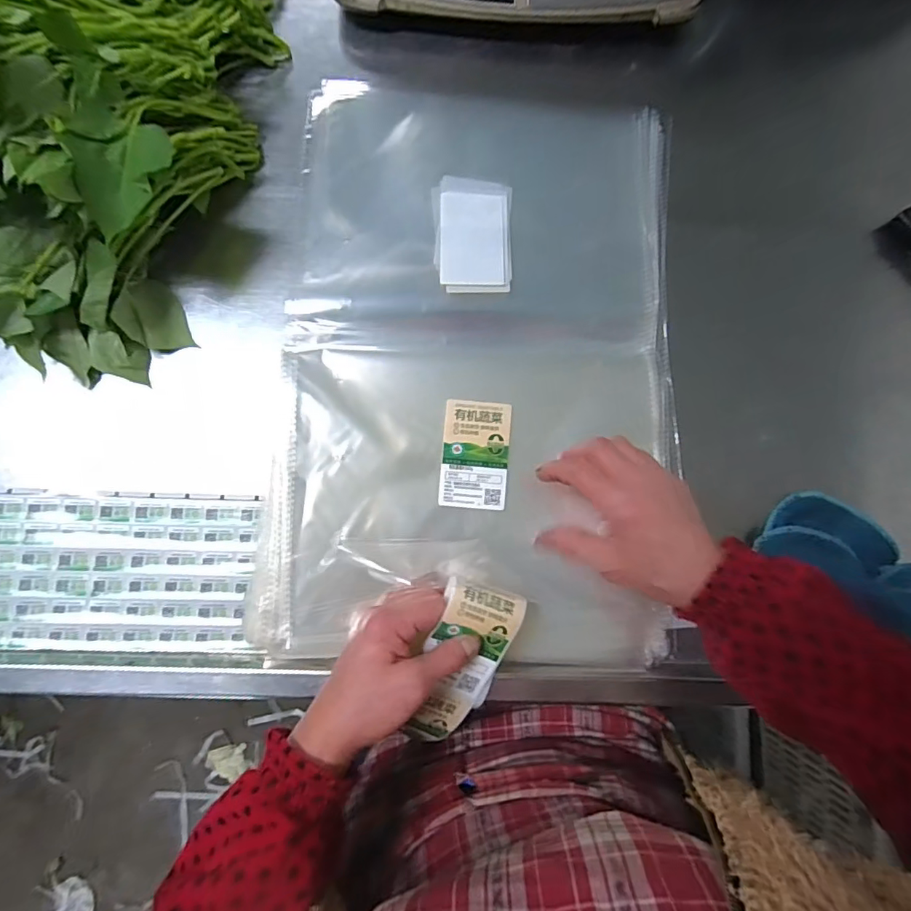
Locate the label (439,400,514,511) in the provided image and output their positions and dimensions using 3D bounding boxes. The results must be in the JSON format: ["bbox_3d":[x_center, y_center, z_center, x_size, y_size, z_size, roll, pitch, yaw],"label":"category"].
[{"bbox_3d":[0.017,-0.001,0.431,0.055,0.004,0.089,4,85,-3],"label":"label"}]

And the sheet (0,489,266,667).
[{"bbox_3d":[-0.298,0.097,0.413,0.273,0.007,0.132,2,82,-4],"label":"sheet"}]

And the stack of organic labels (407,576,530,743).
[{"bbox_3d":[0.001,0.157,0.376,0.059,0.014,0.131,21,101,-15],"label":"stack of organic labels"}]

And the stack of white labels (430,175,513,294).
[{"bbox_3d":[0.017,-0.195,0.452,0.070,0.011,0.108,-2,84,-2],"label":"stack of white labels"}]

